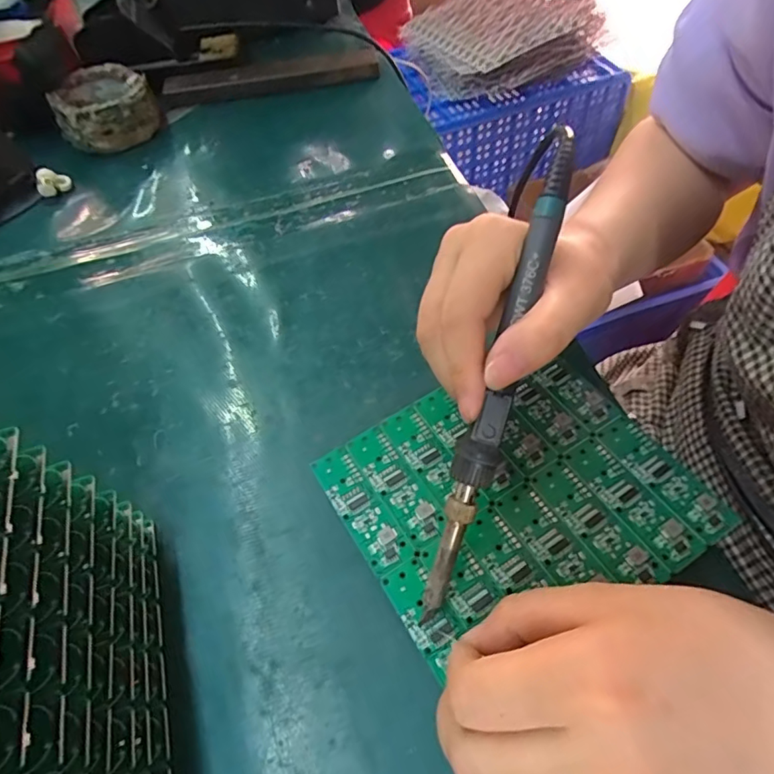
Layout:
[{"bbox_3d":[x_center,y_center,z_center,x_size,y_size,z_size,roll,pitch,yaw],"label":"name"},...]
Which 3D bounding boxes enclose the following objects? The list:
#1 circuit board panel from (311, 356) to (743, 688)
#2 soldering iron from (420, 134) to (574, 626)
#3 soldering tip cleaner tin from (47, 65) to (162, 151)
[{"bbox_3d":[0.059,0.050,0.246,0.148,0.006,0.132,-29,59,-15],"label":"circuit board panel"},{"bbox_3d":[0.045,0.000,0.207,0.017,0.014,0.201,16,92,15],"label":"soldering iron"},{"bbox_3d":[-0.260,-0.261,0.477,0.085,0.047,0.083,-21,57,-10],"label":"soldering tip cleaner tin"}]

